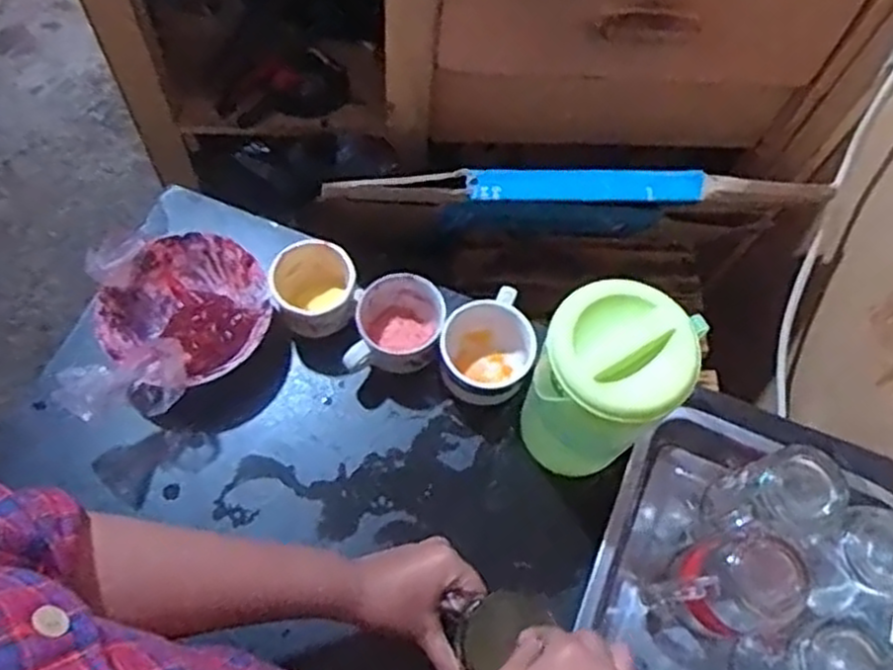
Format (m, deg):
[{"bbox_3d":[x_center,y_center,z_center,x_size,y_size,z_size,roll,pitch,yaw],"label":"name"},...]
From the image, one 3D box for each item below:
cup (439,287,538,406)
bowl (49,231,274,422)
[{"bbox_3d":[0.040,0.014,0.737,0.085,0.067,0.101,26,67,8],"label":"cup"},{"bbox_3d":[-0.242,-0.008,0.700,0.154,0.095,0.181,0,66,-3],"label":"bowl"}]

